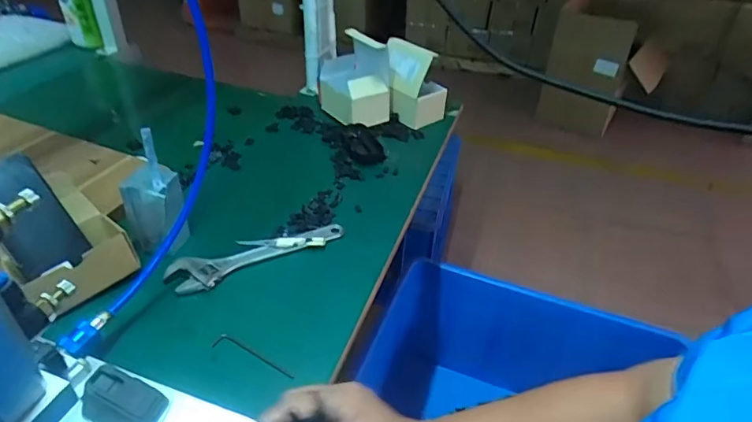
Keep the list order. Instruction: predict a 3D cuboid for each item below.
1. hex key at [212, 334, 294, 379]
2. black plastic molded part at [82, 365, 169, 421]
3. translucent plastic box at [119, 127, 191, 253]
[{"bbox_3d":[-0.134,0.161,0.543,0.097,0.005,0.018,20,35,8],"label":"hex key"},{"bbox_3d":[-0.228,0.173,0.440,0.063,0.044,0.043,12,38,11],"label":"black plastic molded part"},{"bbox_3d":[-0.274,-0.014,0.605,0.068,0.159,0.040,-19,43,-26],"label":"translucent plastic box"}]

